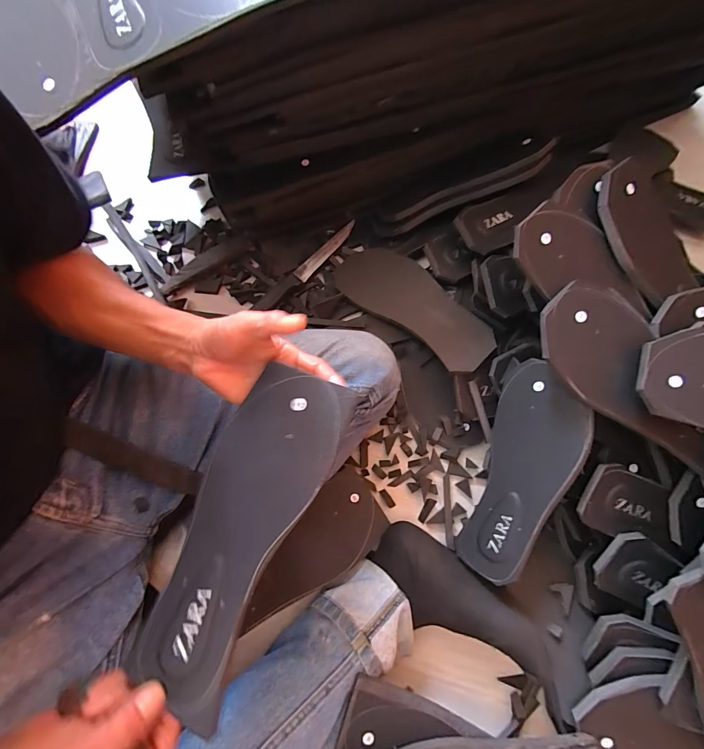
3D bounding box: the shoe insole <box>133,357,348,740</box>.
[{"bbox_3d":[-0.088,0.116,0.290,0.093,0.039,0.251,23,81,5],"label":"shoe insole"}]

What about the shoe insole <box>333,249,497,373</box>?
[{"bbox_3d":[0.082,-0.105,0.503,0.255,0.010,0.097,39,85,26],"label":"shoe insole"}]

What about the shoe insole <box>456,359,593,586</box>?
[{"bbox_3d":[0.192,0.114,0.422,0.100,0.016,0.247,27,98,49],"label":"shoe insole"}]

